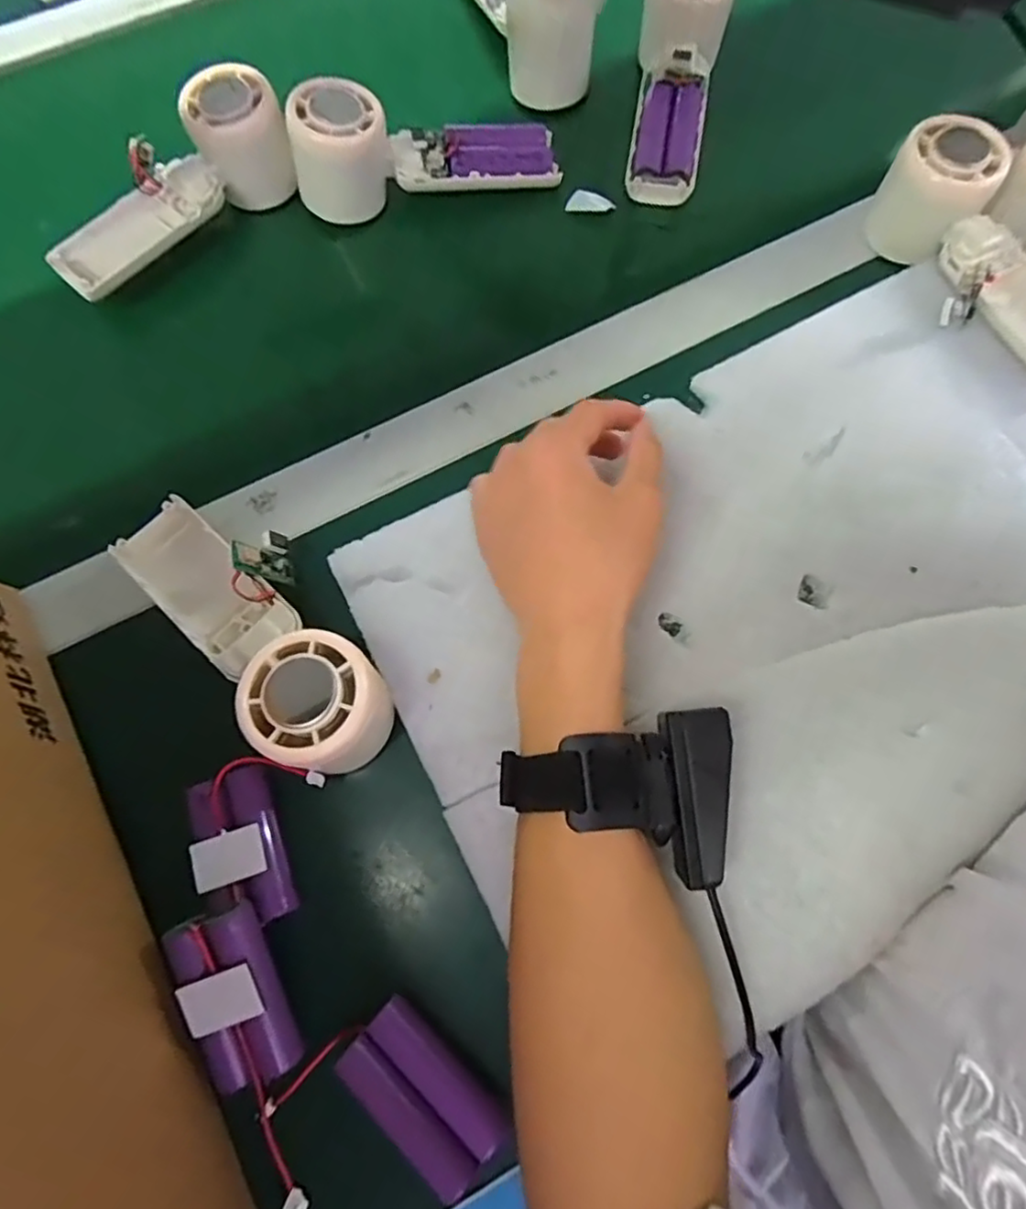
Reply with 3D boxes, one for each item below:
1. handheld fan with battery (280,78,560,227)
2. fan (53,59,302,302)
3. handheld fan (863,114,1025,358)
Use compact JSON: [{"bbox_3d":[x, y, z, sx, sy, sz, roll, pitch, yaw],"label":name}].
[{"bbox_3d":[-0.053,-0.284,0.395,0.158,0.058,0.047,-5,72,-1],"label":"handheld fan with battery"},{"bbox_3d":[-0.209,-0.255,0.399,0.162,0.053,0.058,-41,74,1],"label":"fan"},{"bbox_3d":[0.266,-0.191,0.356,0.063,0.053,0.156,-26,74,-8],"label":"handheld fan"}]

